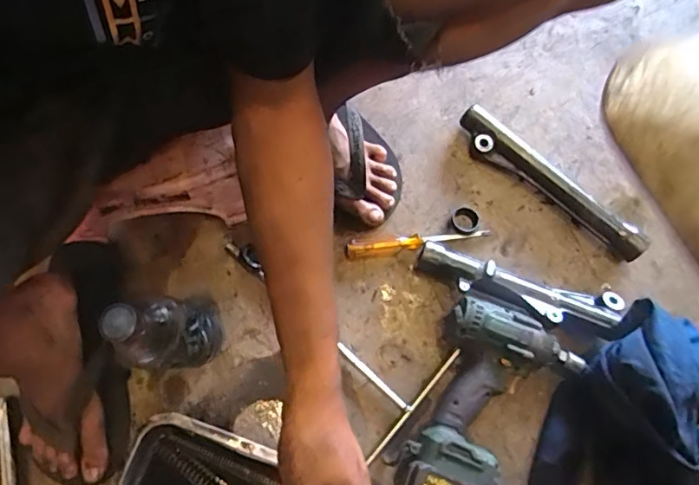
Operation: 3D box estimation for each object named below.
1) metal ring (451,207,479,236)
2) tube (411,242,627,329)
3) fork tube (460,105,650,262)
[{"bbox_3d":[0.149,-0.028,0.672,0.034,0.015,0.039,34,78,7],"label":"metal ring"},{"bbox_3d":[0.207,0.062,0.639,0.252,0.050,0.065,16,77,3],"label":"tube"},{"bbox_3d":[0.262,-0.078,0.683,0.284,0.040,0.050,39,79,8],"label":"fork tube"}]

